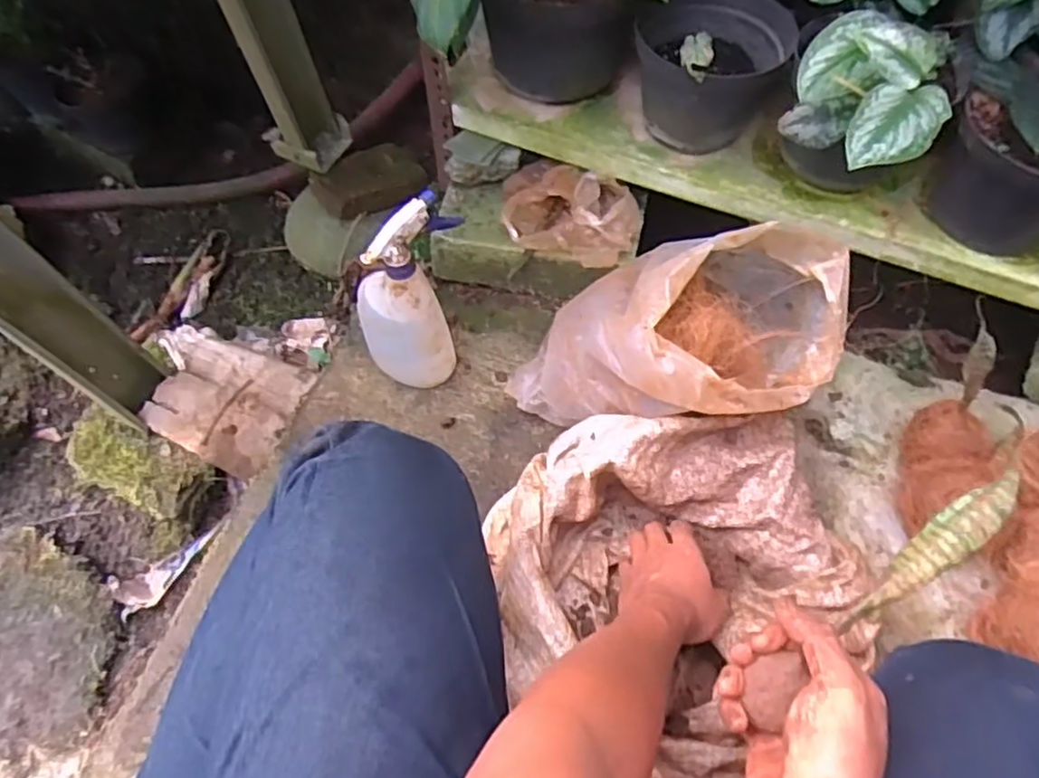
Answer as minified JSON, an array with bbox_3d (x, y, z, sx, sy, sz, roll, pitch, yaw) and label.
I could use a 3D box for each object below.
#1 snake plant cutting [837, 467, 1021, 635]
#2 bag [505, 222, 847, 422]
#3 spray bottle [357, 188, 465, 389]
[{"bbox_3d":[0.234,0.096,0.394,0.125,0.019,0.021,-47,68,12],"label":"snake plant cutting"},{"bbox_3d":[0.150,-0.041,0.697,0.304,0.225,0.190,-10,61,-3],"label":"bag"},{"bbox_3d":[-0.116,-0.088,0.754,0.131,0.244,0.089,-13,64,-4],"label":"spray bottle"}]

